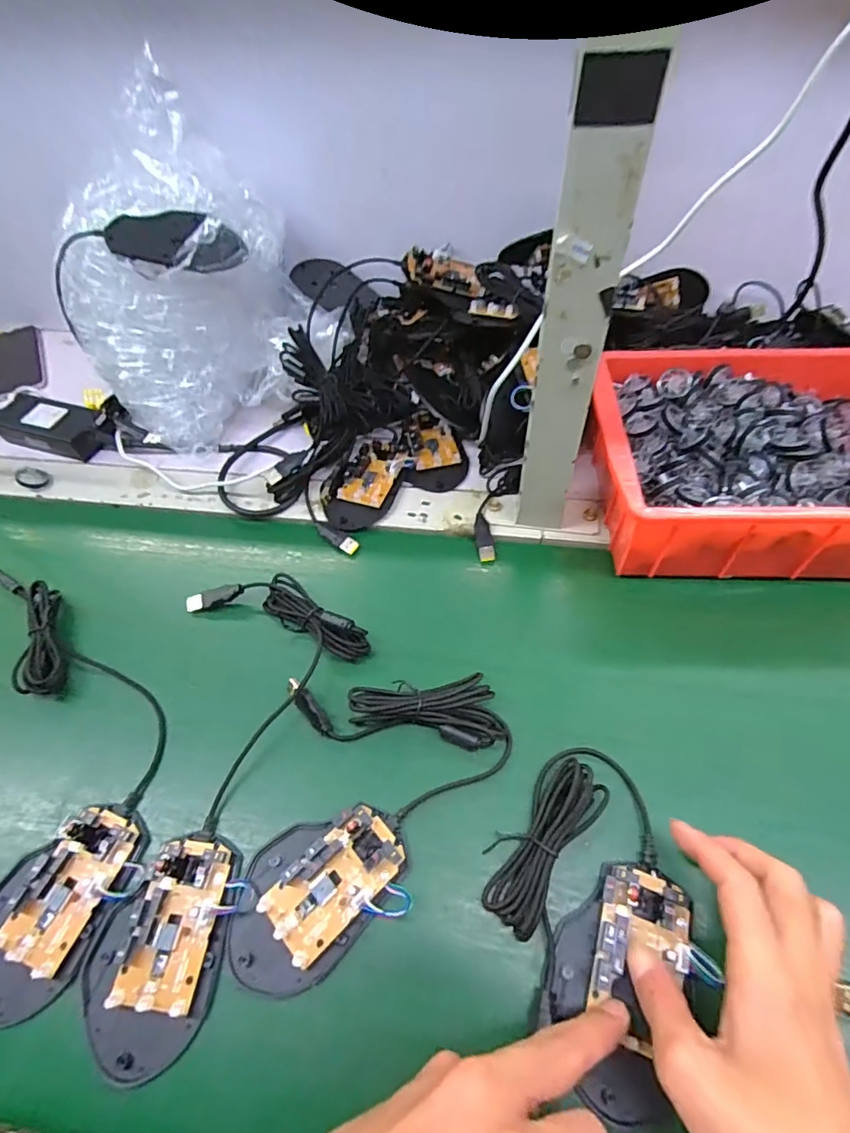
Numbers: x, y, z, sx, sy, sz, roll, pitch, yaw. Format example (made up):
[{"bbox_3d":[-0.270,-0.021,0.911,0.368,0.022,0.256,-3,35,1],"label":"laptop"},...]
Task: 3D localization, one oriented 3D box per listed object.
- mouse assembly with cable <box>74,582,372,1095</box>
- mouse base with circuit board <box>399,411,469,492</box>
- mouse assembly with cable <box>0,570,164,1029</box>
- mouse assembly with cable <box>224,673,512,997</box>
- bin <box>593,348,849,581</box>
[{"bbox_3d":[-0.147,0.132,0.344,0.141,0.019,0.288,11,56,12],"label":"mouse assembly with cable"},{"bbox_3d":[0.009,-0.116,0.515,0.063,0.019,0.093,-4,54,2],"label":"mouse base with circuit board"},{"bbox_3d":[-0.246,0.119,0.358,0.109,0.034,0.292,-16,54,-7],"label":"mouse assembly with cable"},{"bbox_3d":[-0.030,0.152,0.321,0.154,0.019,0.169,1,54,5],"label":"mouse assembly with cable"},{"bbox_3d":[0.290,-0.095,0.437,0.291,0.078,0.206,0,54,5],"label":"bin"}]

